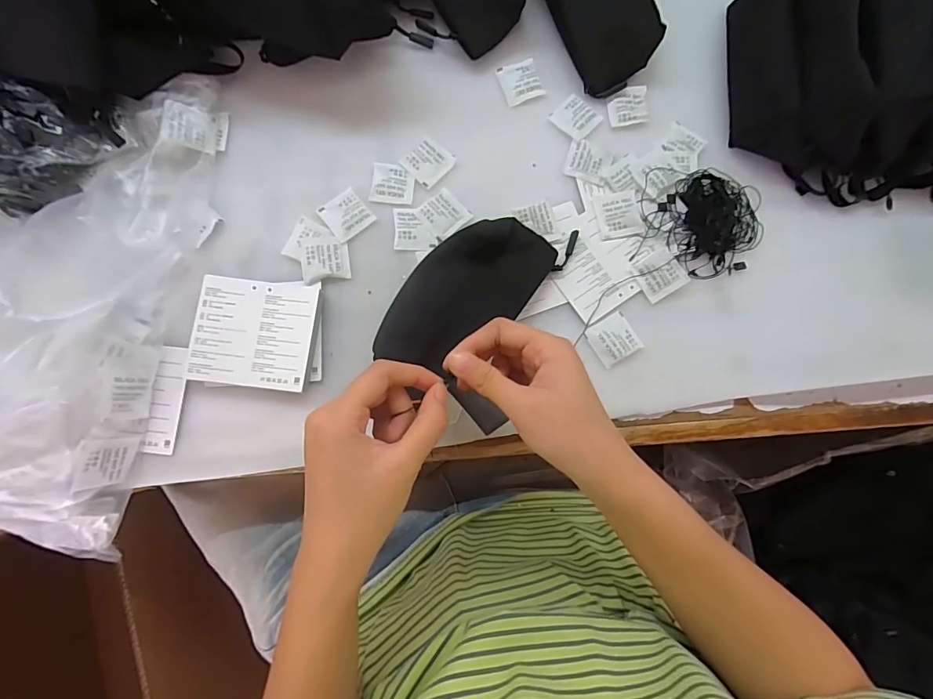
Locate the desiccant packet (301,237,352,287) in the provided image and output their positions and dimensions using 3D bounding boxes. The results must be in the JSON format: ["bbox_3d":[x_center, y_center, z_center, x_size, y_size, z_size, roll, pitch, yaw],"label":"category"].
[{"bbox_3d":[-0.124,-0.080,0.398,0.039,0.011,0.041,-9,82,-4],"label":"desiccant packet"}]

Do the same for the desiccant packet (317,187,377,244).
[{"bbox_3d":[-0.109,-0.122,0.408,0.038,0.006,0.040,-39,85,-7],"label":"desiccant packet"}]

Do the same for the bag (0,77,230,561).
[{"bbox_3d":[-0.381,-0.072,0.355,0.282,0.105,0.420,13,81,0],"label":"bag"}]

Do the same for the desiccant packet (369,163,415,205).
[{"bbox_3d":[-0.068,-0.153,0.415,0.038,0.004,0.039,6,81,-1],"label":"desiccant packet"}]

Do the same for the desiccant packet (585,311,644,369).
[{"bbox_3d":[0.131,-0.009,0.401,0.040,0.007,0.039,-31,84,-6],"label":"desiccant packet"}]

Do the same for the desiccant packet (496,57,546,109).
[{"bbox_3d":[0.053,-0.260,0.436,0.038,0.004,0.041,-20,83,-5],"label":"desiccant packet"}]

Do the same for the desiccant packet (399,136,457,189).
[{"bbox_3d":[-0.036,-0.176,0.420,0.039,0.004,0.041,42,82,4],"label":"desiccant packet"}]

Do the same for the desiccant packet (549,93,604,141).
[{"bbox_3d":[0.106,-0.224,0.432,0.037,0.004,0.039,-44,86,-8],"label":"desiccant packet"}]

